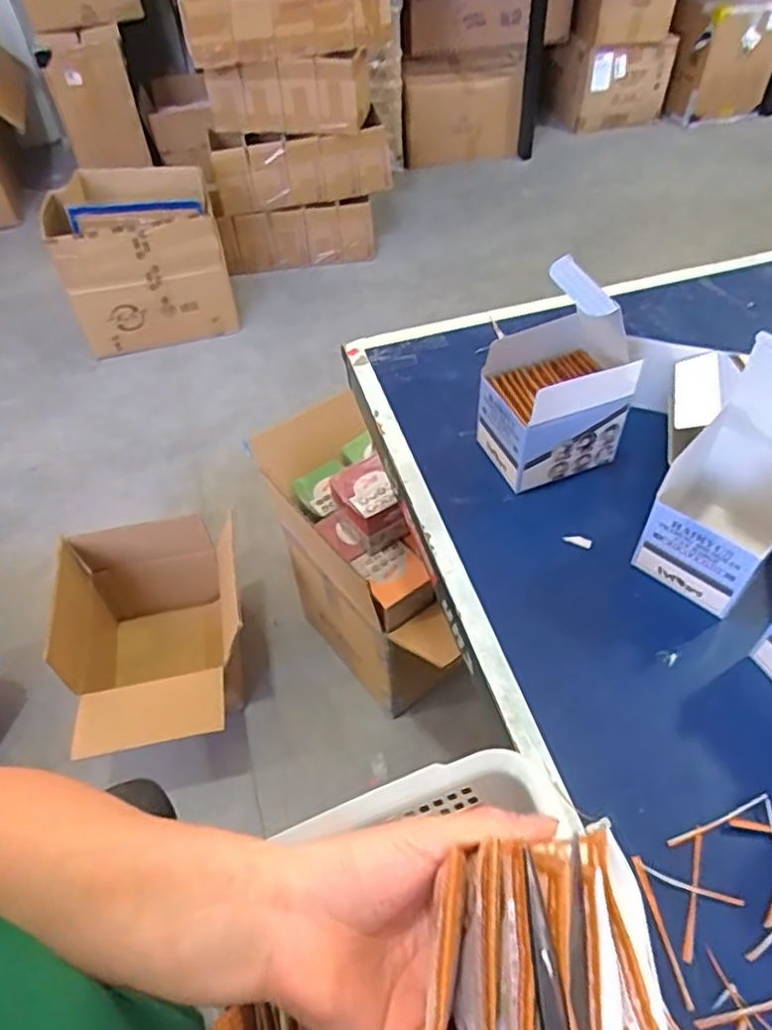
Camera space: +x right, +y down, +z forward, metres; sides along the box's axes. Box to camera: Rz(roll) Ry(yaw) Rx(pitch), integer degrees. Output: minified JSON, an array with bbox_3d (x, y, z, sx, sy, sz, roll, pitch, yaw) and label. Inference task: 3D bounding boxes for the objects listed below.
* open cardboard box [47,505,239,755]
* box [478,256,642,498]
[{"bbox_3d":[-0.415,0.257,1.212,0.246,0.300,0.390,-11,50,-5],"label":"open cardboard box"},{"bbox_3d":[0.143,-0.109,0.555,0.110,0.153,0.084,-17,50,-13],"label":"box"}]

